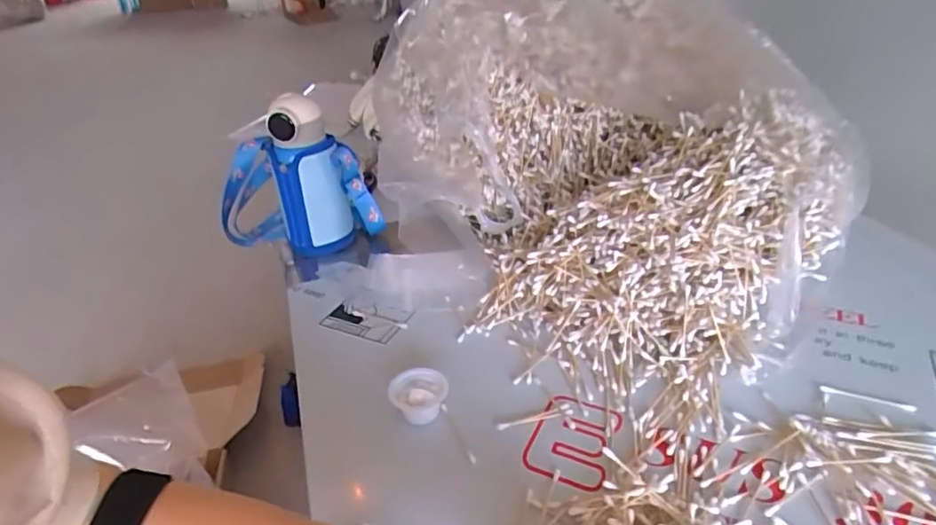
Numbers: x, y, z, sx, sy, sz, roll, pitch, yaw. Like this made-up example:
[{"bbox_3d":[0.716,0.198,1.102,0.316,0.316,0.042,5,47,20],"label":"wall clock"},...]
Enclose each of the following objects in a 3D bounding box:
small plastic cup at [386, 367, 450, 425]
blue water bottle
[{"bbox_3d":[-0.044,0.122,0.523,0.044,0.025,0.051,20,40,32],"label":"small plastic cup"},{"bbox_3d":[-0.239,-0.120,0.770,0.224,0.197,0.084,9,35,19],"label":"blue water bottle"}]

